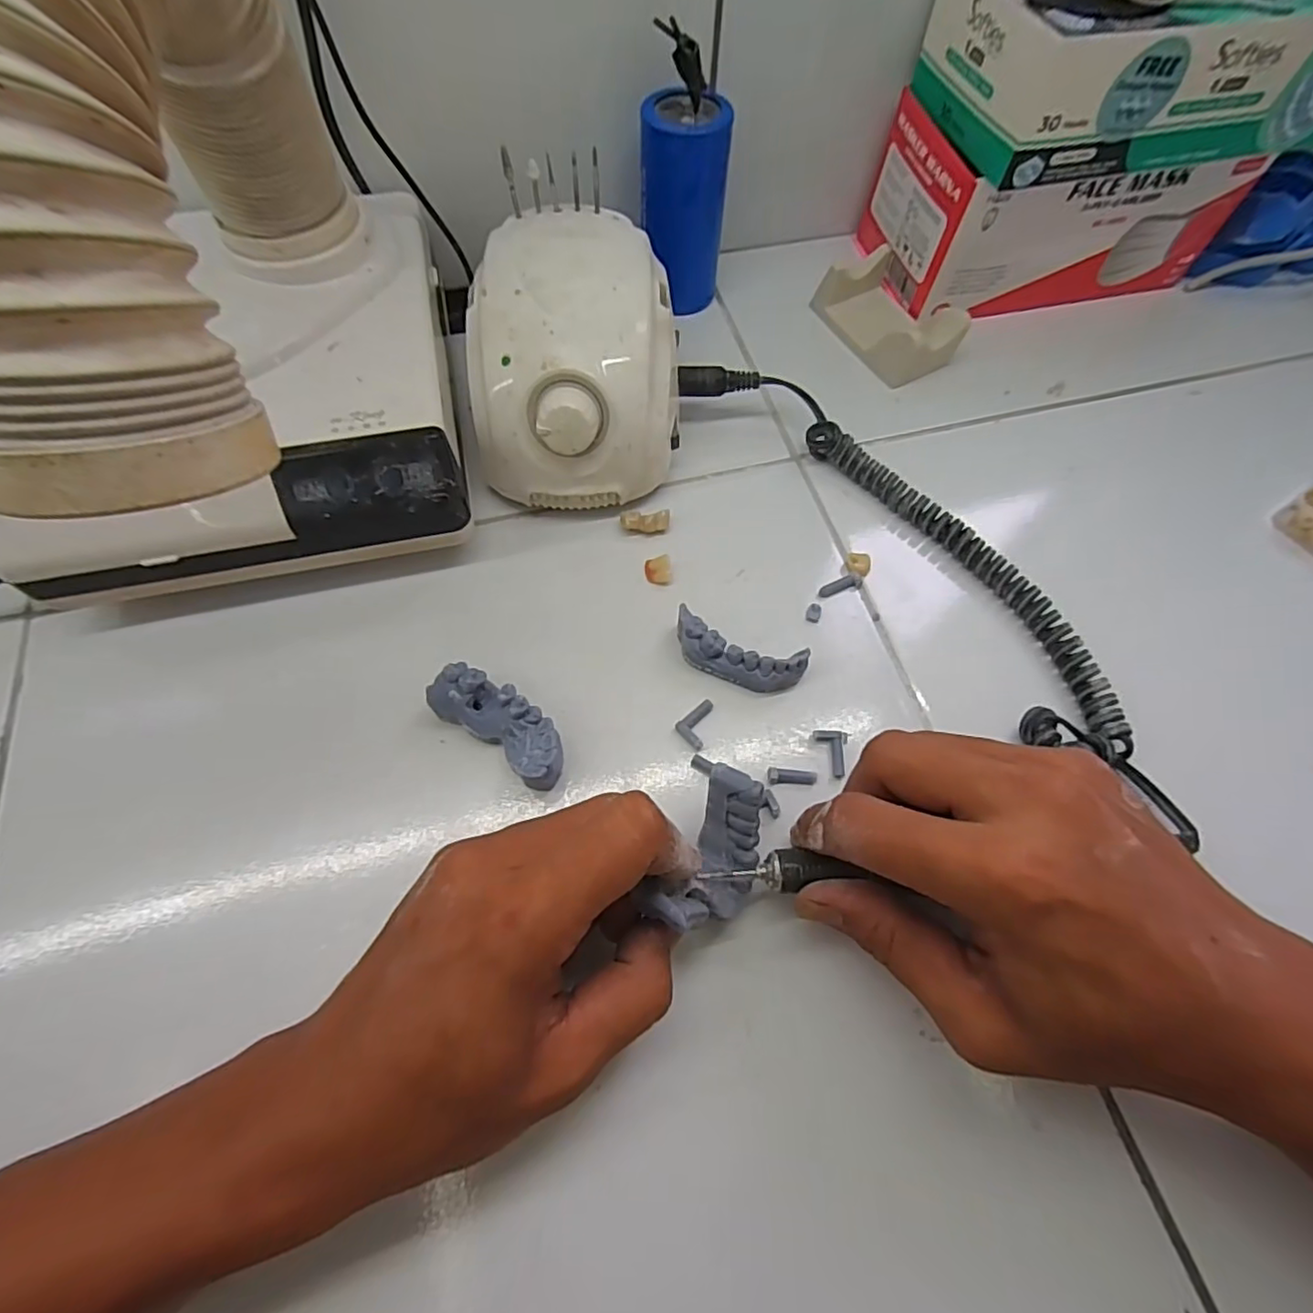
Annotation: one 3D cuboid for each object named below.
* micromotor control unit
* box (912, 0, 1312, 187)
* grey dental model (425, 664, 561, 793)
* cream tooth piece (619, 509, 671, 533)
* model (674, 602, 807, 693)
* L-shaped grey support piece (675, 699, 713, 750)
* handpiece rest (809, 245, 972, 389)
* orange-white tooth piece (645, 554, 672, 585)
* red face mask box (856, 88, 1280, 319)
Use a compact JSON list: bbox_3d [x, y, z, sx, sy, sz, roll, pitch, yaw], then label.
[{"bbox_3d":[-0.041,-0.152,0.324,0.101,0.085,0.136,0,64,-1],"label":"micromotor control unit"},{"bbox_3d":[0.263,-0.323,0.327,0.204,0.060,0.107,-10,65,-6],"label":"box"},{"bbox_3d":[-0.068,0.030,0.270,0.067,0.026,0.027,35,68,14],"label":"grey dental model"},{"bbox_3d":[-0.006,-0.072,0.328,0.026,0.009,0.010,-2,64,-2],"label":"cream tooth piece"},{"bbox_3d":[0.038,0.000,0.290,0.063,0.019,0.022,20,66,8],"label":"model"},{"bbox_3d":[0.017,0.030,0.282,0.014,0.004,0.024,14,65,5],"label":"L-shaped grey support piece"},{"bbox_3d":[0.151,-0.217,0.390,0.059,0.035,0.087,-26,68,-13],"label":"handpiece rest"},{"bbox_3d":[0.001,-0.045,0.316,0.014,0.010,0.013,1,64,-1],"label":"orange-white tooth piece"},{"bbox_3d":[0.254,-0.293,0.396,0.199,0.080,0.107,-11,65,-7],"label":"red face mask box"}]

